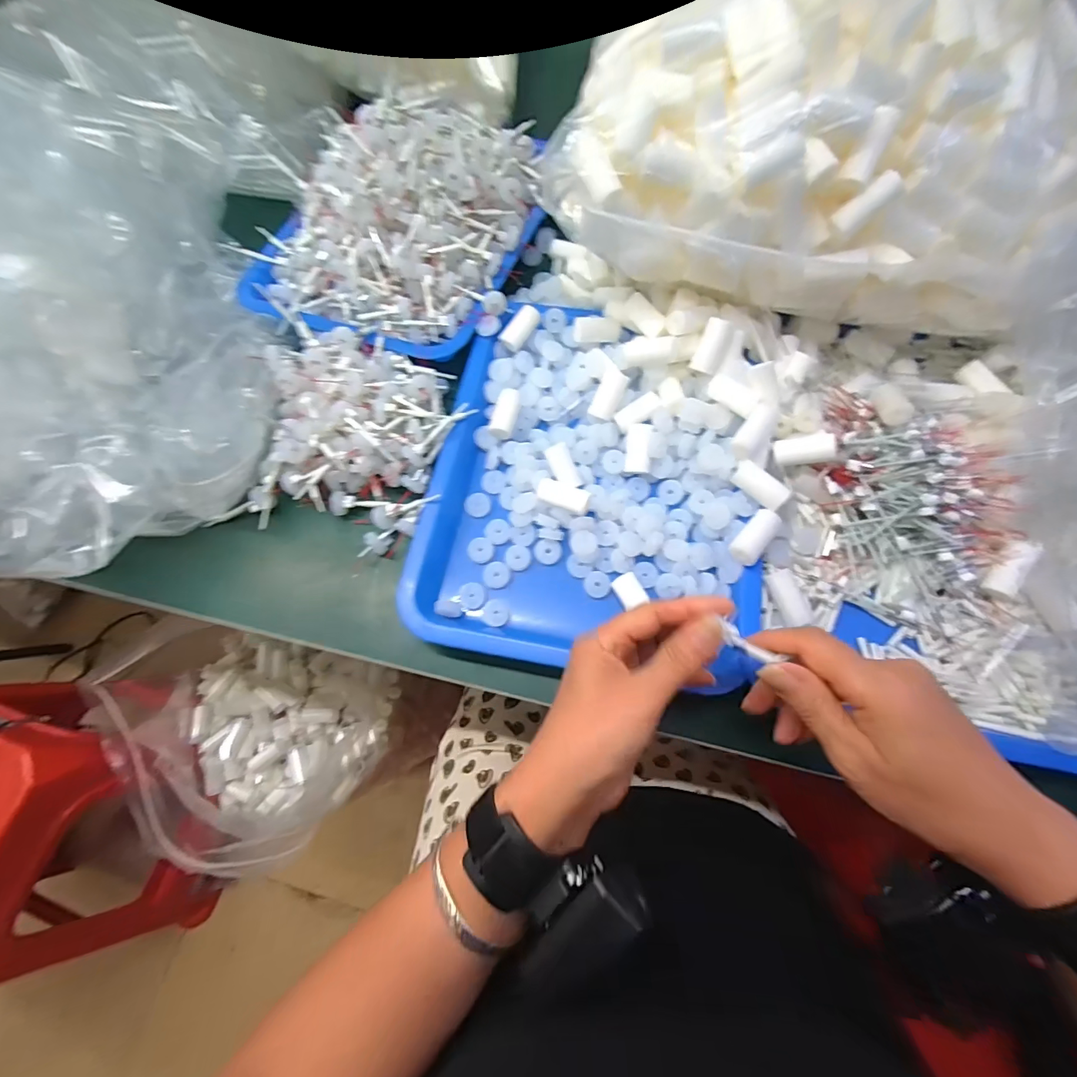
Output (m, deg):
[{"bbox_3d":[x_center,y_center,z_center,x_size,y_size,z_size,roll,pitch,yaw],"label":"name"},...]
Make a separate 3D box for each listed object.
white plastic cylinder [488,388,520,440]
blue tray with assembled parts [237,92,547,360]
[{"bbox_3d":[-0.029,-0.109,0.408,0.019,0.015,0.045,13,71,7],"label":"white plastic cylinder"},{"bbox_3d":[-0.148,-0.320,0.448,0.267,0.094,0.261,20,72,9],"label":"blue tray with assembled parts"}]

